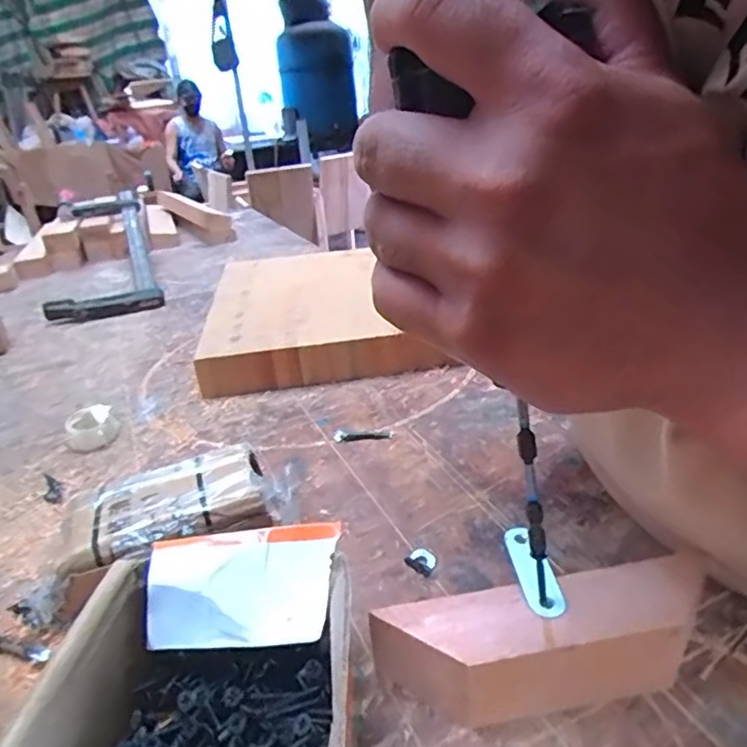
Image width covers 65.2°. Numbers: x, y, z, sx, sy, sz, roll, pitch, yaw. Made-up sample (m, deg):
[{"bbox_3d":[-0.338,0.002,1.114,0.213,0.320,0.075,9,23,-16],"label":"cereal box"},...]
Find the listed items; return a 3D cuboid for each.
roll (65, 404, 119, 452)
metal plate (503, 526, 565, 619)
[{"bbox_3d":[-0.239,0.046,0.495,0.041,0.024,0.044,-18,29,-25],"label":"roll"},{"bbox_3d":[0.074,0.091,0.273,0.016,0.006,0.053,-6,26,-2],"label":"metal plate"}]

